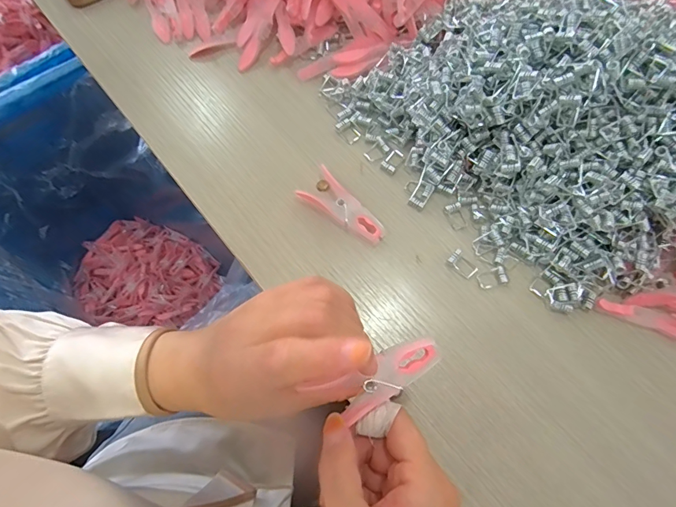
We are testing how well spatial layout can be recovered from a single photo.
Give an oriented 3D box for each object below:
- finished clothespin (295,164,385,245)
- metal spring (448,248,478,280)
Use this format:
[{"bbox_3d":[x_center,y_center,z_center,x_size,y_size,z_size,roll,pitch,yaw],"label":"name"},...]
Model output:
[{"bbox_3d":[0.005,-0.036,0.340,0.077,0.010,0.031,41,77,13],"label":"finished clothespin"},{"bbox_3d":[0.100,0.008,0.328,0.013,0.005,0.023,-41,75,-12],"label":"metal spring"}]

